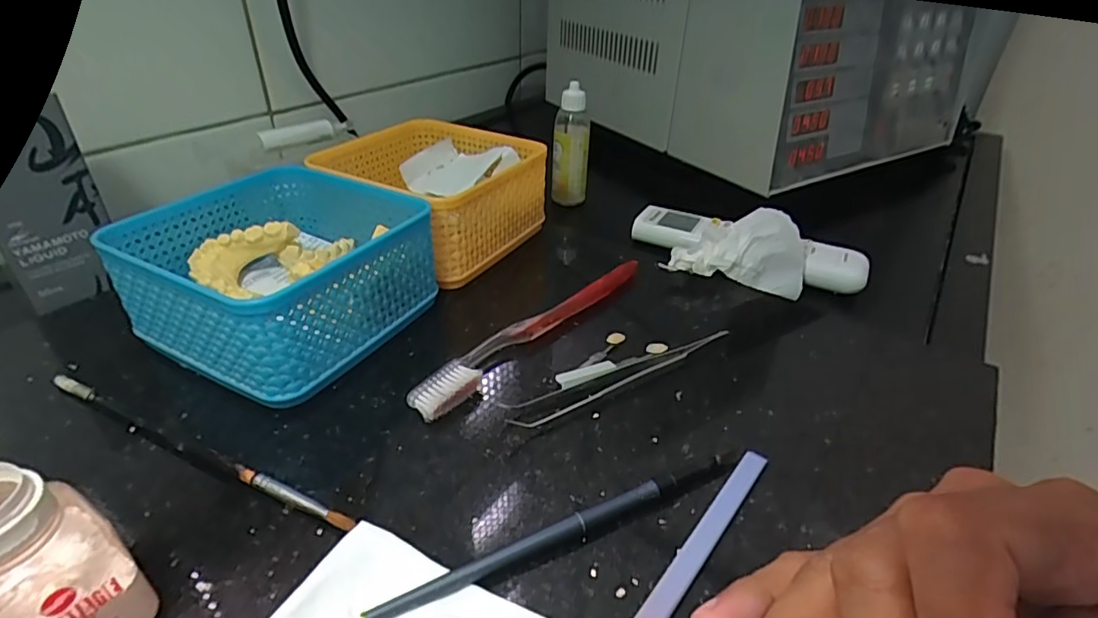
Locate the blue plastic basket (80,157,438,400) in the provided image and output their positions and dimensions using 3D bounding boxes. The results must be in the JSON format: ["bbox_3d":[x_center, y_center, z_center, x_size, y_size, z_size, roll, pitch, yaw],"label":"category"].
[{"bbox_3d":[-0.150,-0.022,0.323,0.128,0.064,0.127,18,37,22],"label":"blue plastic basket"}]

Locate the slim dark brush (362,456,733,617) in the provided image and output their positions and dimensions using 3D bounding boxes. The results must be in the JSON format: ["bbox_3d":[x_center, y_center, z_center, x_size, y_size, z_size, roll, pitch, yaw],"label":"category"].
[{"bbox_3d":[0.009,0.086,0.222,0.158,0.008,0.008,-16,38,-24],"label":"slim dark brush"}]

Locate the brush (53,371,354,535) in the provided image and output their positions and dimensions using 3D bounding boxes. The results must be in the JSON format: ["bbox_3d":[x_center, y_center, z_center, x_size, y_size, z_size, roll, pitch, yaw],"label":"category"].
[{"bbox_3d":[-0.162,0.060,0.252,0.189,0.006,0.008,16,37,21],"label":"brush"}]

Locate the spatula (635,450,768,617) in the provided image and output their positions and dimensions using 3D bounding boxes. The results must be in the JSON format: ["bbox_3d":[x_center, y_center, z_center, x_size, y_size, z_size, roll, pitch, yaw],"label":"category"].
[{"bbox_3d":[0.051,0.097,0.213,0.009,0.004,0.136,25,41,30],"label":"spatula"}]

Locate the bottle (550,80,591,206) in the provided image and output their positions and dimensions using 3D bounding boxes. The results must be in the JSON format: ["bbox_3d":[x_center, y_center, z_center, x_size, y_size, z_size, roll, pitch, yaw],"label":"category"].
[{"bbox_3d":[0.019,-0.144,0.506,0.032,0.105,0.028,2,34,1],"label":"bottle"}]

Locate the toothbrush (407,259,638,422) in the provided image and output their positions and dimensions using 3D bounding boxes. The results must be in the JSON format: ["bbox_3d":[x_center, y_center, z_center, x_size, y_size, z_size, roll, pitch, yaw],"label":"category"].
[{"bbox_3d":[-0.006,0.009,0.330,0.022,0.013,0.180,26,41,32],"label":"toothbrush"}]

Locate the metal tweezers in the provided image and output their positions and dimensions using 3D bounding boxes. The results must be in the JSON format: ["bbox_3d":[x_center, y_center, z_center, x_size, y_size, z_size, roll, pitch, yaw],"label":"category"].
[{"bbox_3d":[0.040,0.035,0.297,0.133,0.010,0.018,-13,37,-21],"label":"metal tweezers"}]

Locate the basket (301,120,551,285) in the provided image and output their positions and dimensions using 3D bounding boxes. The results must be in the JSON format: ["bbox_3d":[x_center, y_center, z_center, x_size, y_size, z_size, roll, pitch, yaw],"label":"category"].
[{"bbox_3d":[-0.082,-0.085,0.418,0.132,0.066,0.120,22,39,28],"label":"basket"}]

